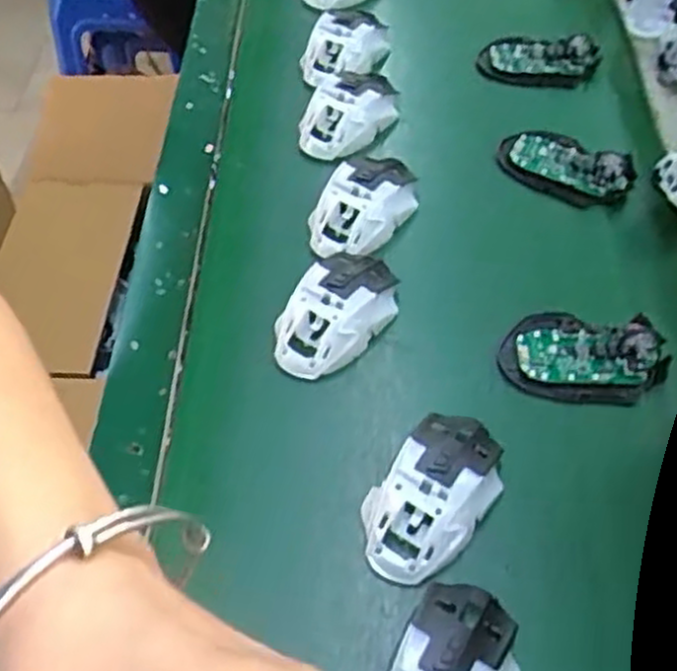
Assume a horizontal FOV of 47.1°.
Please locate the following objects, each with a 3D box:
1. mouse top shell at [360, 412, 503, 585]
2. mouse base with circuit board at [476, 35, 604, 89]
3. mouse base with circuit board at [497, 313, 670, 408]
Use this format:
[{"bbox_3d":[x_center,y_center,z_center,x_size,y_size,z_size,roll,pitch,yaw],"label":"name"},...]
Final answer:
[{"bbox_3d":[0.059,0.098,0.489,0.066,0.033,0.114,34,62,23],"label":"mouse top shell"},{"bbox_3d":[0.199,-0.274,0.771,0.116,0.022,0.052,1,55,2],"label":"mouse base with circuit board"},{"bbox_3d":[0.175,0.016,0.560,0.112,0.017,0.068,4,70,8],"label":"mouse base with circuit board"}]

